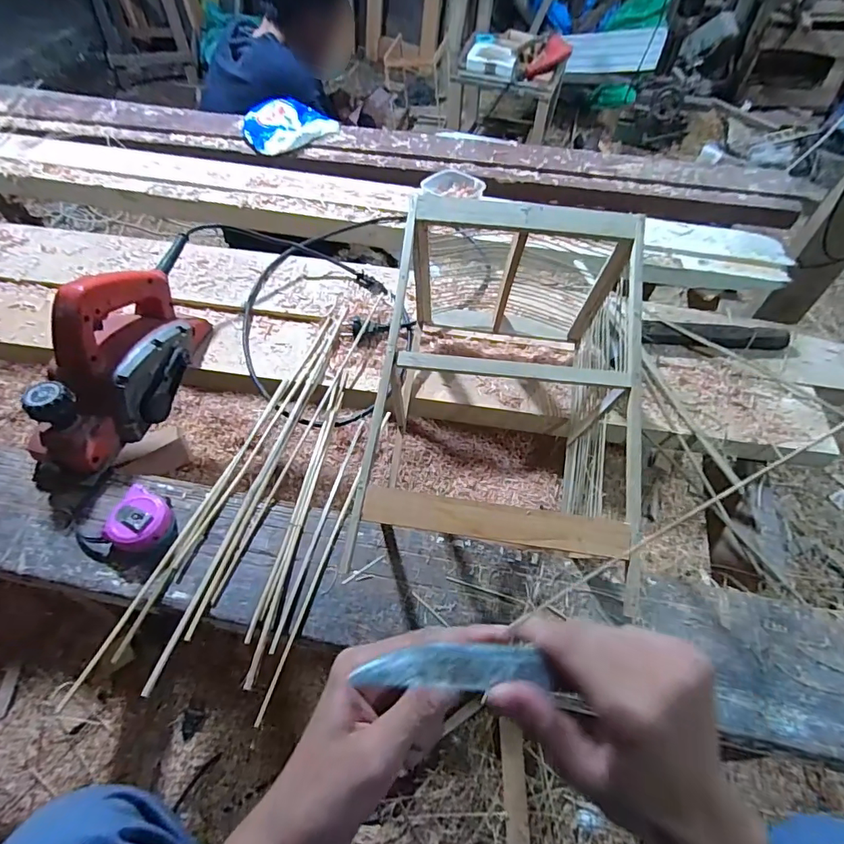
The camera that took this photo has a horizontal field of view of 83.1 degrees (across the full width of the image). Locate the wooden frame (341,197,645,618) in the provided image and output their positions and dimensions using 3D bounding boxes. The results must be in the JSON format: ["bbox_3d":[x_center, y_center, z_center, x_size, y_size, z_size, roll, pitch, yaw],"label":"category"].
[{"bbox_3d":[0.062,-0.028,0.518,0.256,0.245,0.366,8,74,5],"label":"wooden frame"}]

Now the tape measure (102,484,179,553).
[{"bbox_3d":[-0.279,0.101,0.482,0.053,0.038,0.058,9,55,5],"label":"tape measure"}]

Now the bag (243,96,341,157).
[{"bbox_3d":[-0.277,-0.614,0.982,0.178,0.042,0.147,-31,61,-21],"label":"bag"}]

